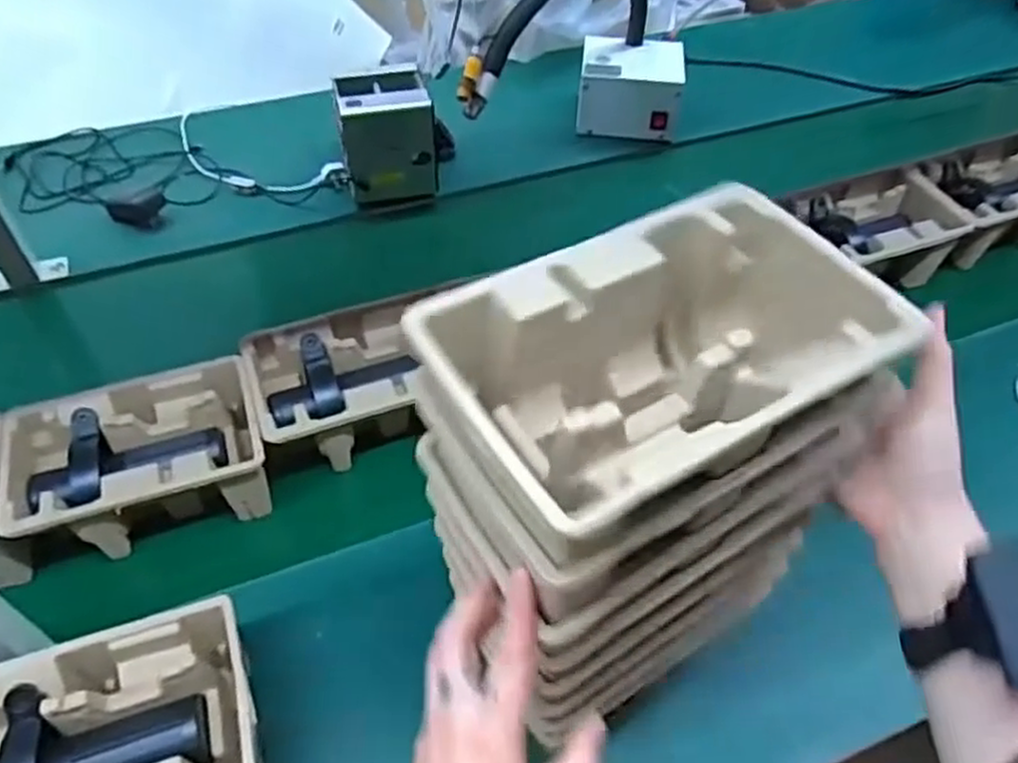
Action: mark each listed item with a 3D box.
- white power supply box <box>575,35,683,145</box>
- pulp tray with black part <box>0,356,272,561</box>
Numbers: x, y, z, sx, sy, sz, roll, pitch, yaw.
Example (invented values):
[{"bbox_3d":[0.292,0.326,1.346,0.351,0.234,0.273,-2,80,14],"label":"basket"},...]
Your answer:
[{"bbox_3d":[0.192,-0.469,1.196,0.156,0.095,0.146,7,51,3],"label":"white power supply box"},{"bbox_3d":[-0.358,0.077,0.740,0.228,0.091,0.151,-17,54,-16],"label":"pulp tray with black part"}]

